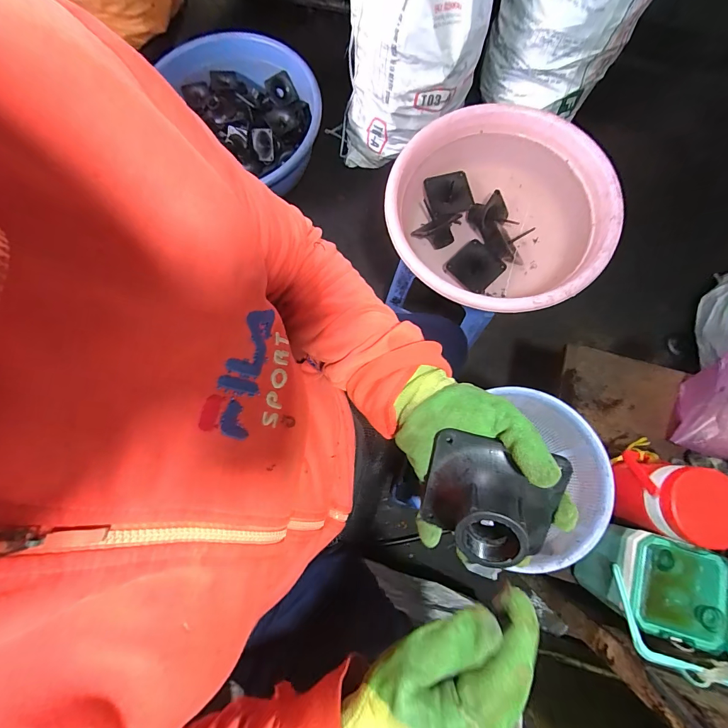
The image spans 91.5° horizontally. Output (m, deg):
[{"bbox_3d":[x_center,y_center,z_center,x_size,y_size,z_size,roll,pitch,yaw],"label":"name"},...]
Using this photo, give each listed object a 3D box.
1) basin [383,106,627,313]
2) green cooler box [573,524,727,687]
[{"bbox_3d":[0.276,-0.300,0.718,0.422,0.123,0.411,0,79,1],"label":"basin"},{"bbox_3d":[0.429,0.330,0.517,0.135,0.155,0.146,16,80,4],"label":"green cooler box"}]

